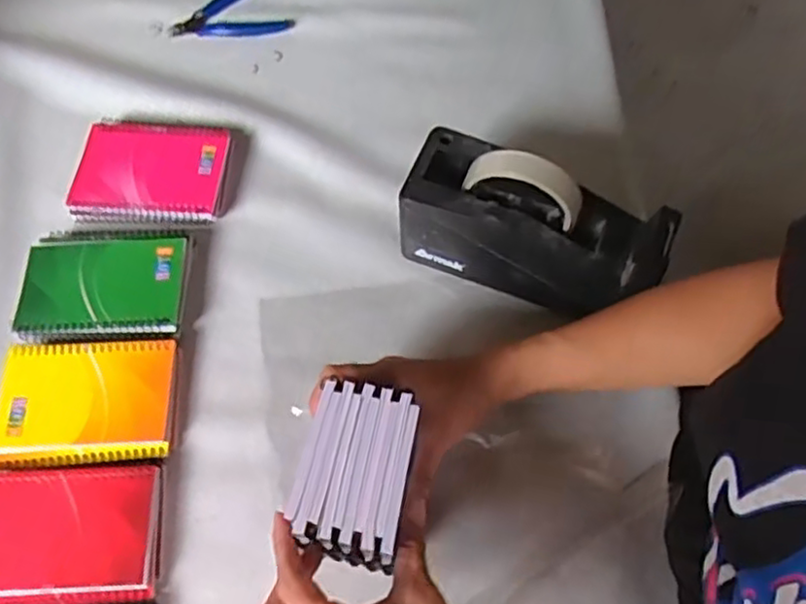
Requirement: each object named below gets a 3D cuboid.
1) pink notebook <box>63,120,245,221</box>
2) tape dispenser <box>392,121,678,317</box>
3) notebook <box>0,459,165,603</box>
[{"bbox_3d":[-0.222,-0.124,0.605,0.137,0.024,0.114,4,64,2],"label":"pink notebook"},{"bbox_3d":[0.099,-0.058,0.516,0.191,0.122,0.074,22,66,10],"label":"tape dispenser"},{"bbox_3d":[-0.242,0.165,0.477,0.135,0.011,0.095,-4,64,-2],"label":"notebook"}]

